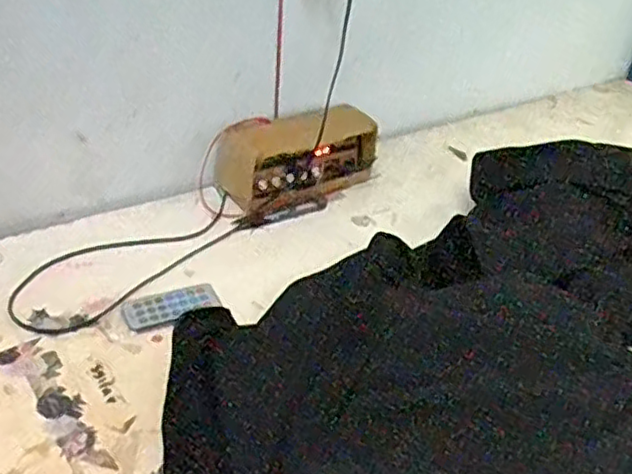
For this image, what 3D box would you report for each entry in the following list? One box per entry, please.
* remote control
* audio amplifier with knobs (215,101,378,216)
[{"bbox_3d":[-0.133,0.064,0.625,0.087,0.005,0.036,-14,39,-25],"label":"remote control"},{"bbox_3d":[-0.020,-0.099,0.804,0.183,0.083,0.086,-20,42,-31],"label":"audio amplifier with knobs"}]

